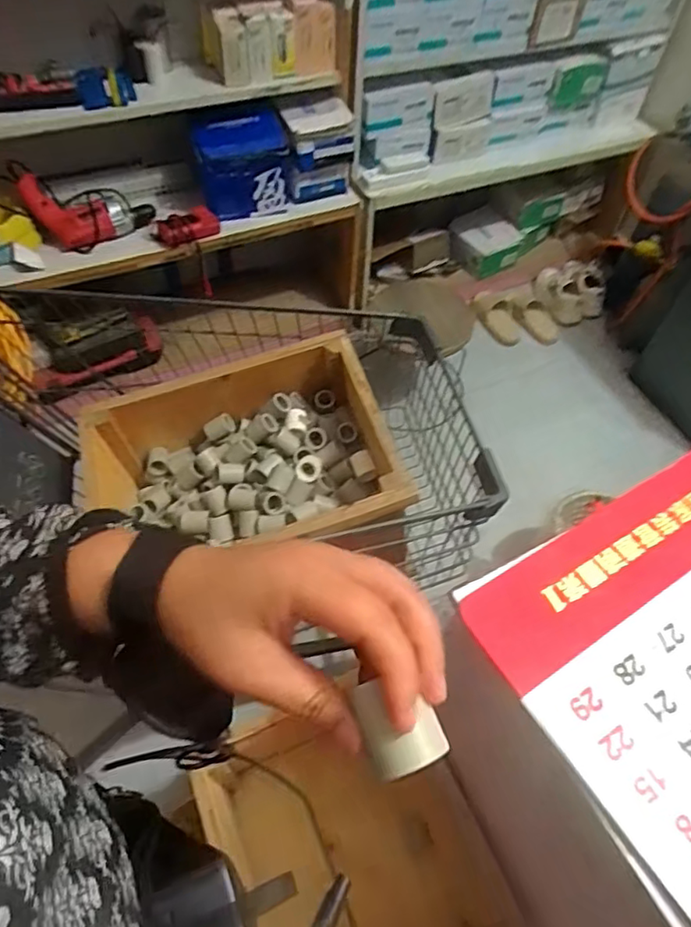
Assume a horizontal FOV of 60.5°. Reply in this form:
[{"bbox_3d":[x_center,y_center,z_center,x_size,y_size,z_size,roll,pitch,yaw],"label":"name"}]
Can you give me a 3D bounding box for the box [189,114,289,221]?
[{"bbox_3d":[-0.245,-0.702,1.437,0.216,0.225,0.094,-14,57,-12],"label":"box"}]

